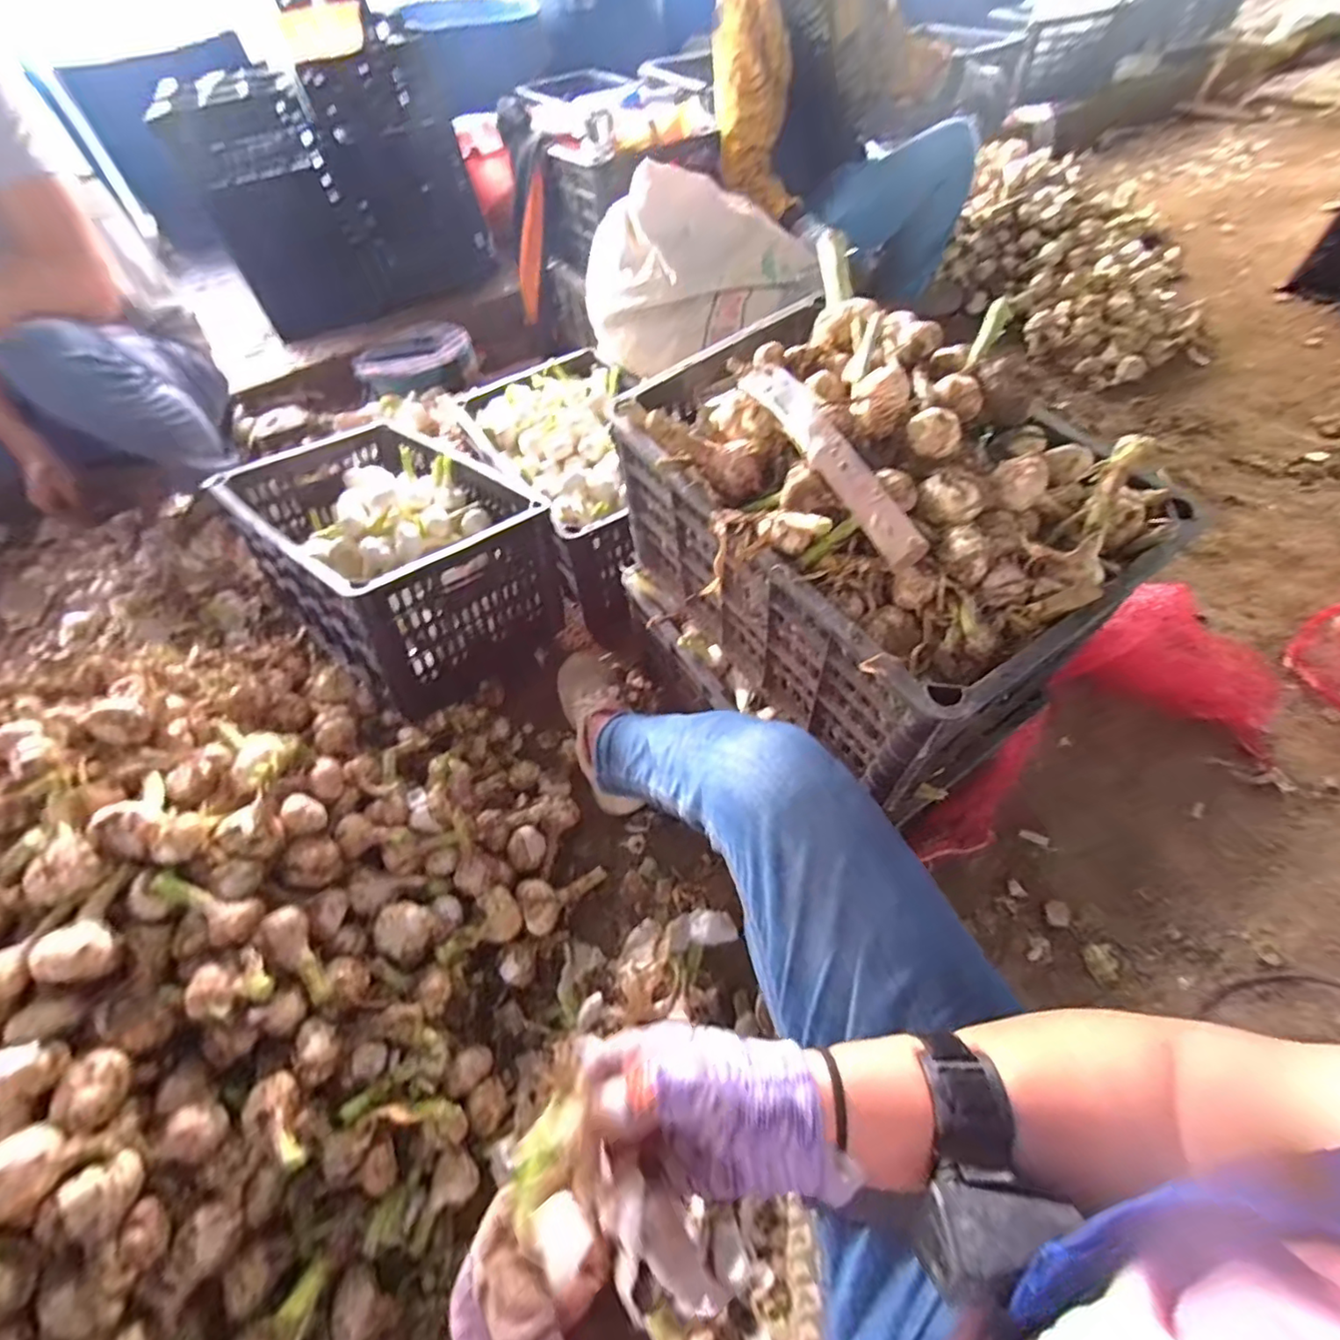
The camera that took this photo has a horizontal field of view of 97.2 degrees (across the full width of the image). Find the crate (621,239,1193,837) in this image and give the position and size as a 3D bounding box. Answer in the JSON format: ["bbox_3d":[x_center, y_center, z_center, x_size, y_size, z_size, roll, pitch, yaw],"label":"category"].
[{"bbox_3d":[0.171,-0.126,0.594,0.306,0.301,0.428,-33,59,-17],"label":"crate"}]

